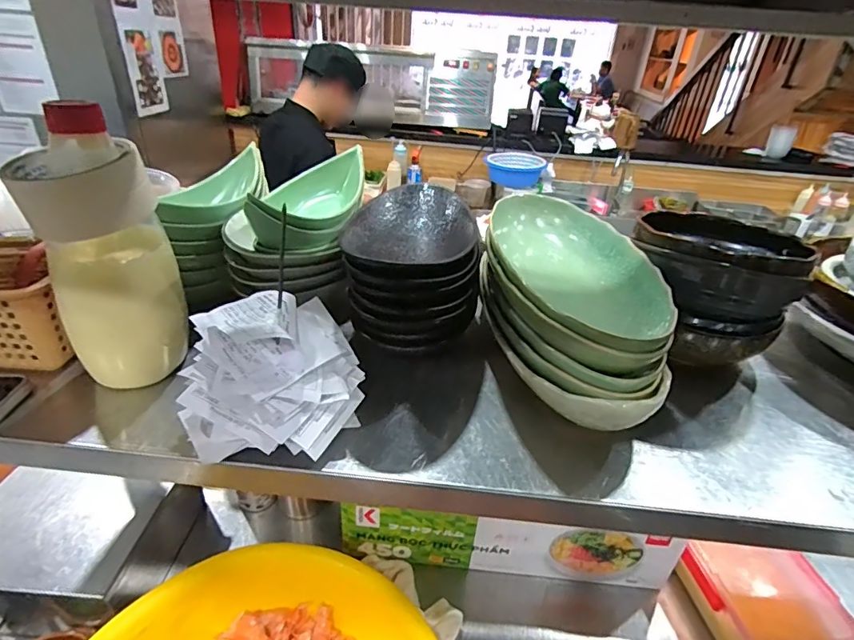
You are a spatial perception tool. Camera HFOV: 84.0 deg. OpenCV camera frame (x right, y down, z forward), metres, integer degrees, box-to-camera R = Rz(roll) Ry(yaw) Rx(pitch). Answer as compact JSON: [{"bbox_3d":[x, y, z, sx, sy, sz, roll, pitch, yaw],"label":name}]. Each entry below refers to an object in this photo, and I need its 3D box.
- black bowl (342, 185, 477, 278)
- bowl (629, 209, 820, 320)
[{"bbox_3d":[-0.012,-0.104,0.536,0.134,0.048,0.188,8,32,6],"label":"black bowl"},{"bbox_3d":[0.298,-0.060,0.504,0.152,0.072,0.134,3,31,-1],"label":"bowl"}]

